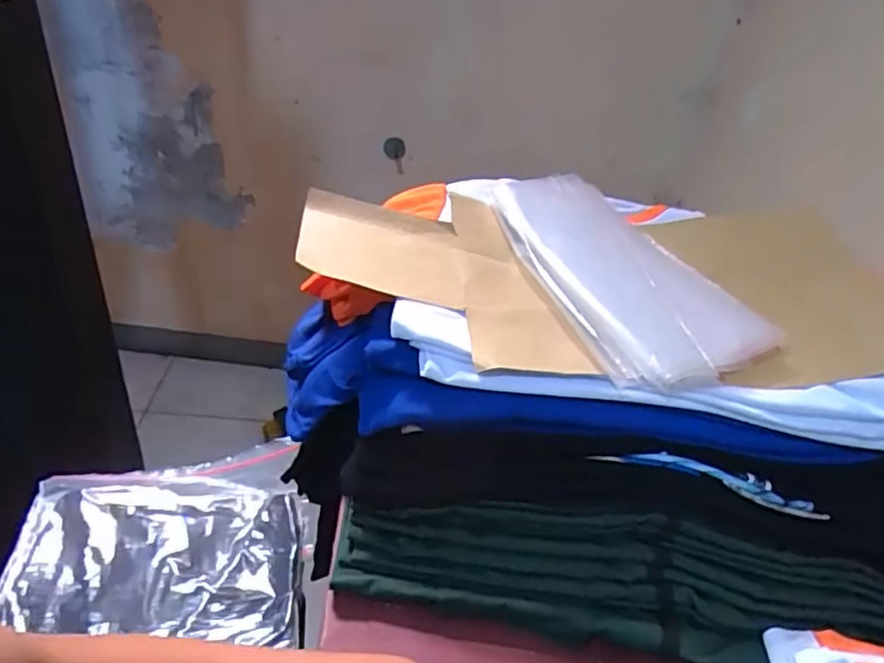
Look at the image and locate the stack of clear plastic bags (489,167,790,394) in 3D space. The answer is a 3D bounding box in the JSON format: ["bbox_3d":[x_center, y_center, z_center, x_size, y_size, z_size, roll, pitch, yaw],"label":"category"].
[{"bbox_3d":[0.173,-0.067,0.631,0.182,0.035,0.327,-6,39,-19],"label":"stack of clear plastic bags"}]

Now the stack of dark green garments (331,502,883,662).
[{"bbox_3d":[0.148,0.210,0.524,0.471,0.070,0.132,7,38,-1],"label":"stack of dark green garments"}]

